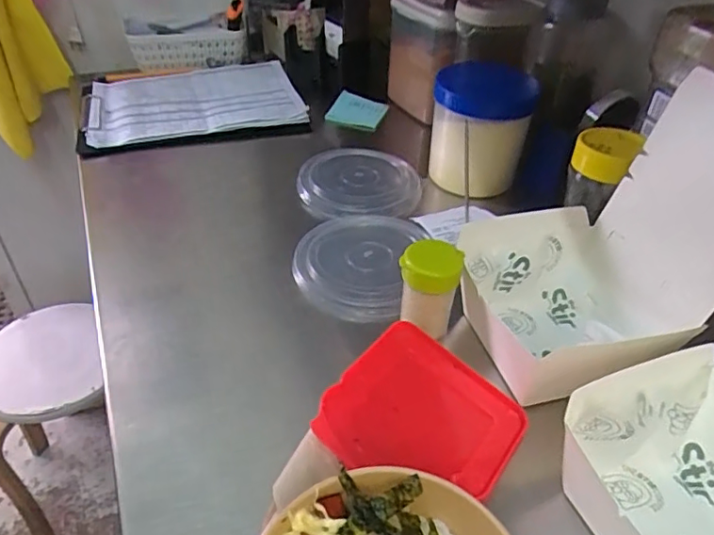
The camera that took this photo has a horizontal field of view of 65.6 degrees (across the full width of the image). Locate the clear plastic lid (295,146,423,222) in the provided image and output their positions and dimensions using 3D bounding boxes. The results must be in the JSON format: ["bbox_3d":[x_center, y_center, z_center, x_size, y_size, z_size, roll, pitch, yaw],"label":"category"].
[{"bbox_3d":[0.002,-0.105,0.664,0.141,0.009,0.142,2,40,-1],"label":"clear plastic lid"}]

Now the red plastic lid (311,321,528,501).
[{"bbox_3d":[0.048,0.107,0.393,0.123,0.008,0.123,38,51,13],"label":"red plastic lid"}]

